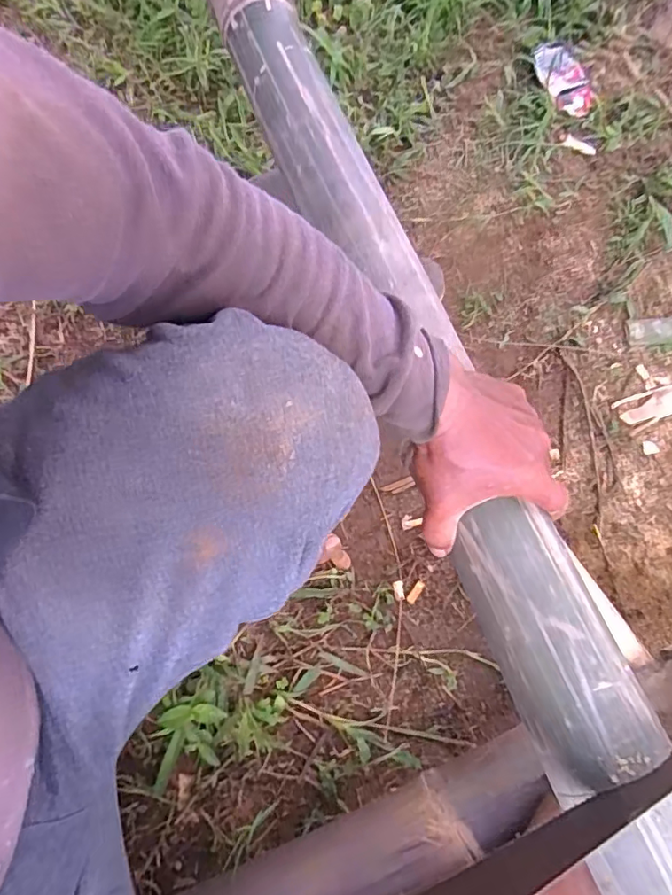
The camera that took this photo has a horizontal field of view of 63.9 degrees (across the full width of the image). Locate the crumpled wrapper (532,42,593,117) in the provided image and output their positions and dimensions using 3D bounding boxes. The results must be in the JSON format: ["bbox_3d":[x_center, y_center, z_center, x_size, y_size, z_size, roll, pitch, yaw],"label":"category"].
[{"bbox_3d":[0.347,-0.559,0.816,0.073,0.016,0.139,-16,74,-7],"label":"crumpled wrapper"}]

